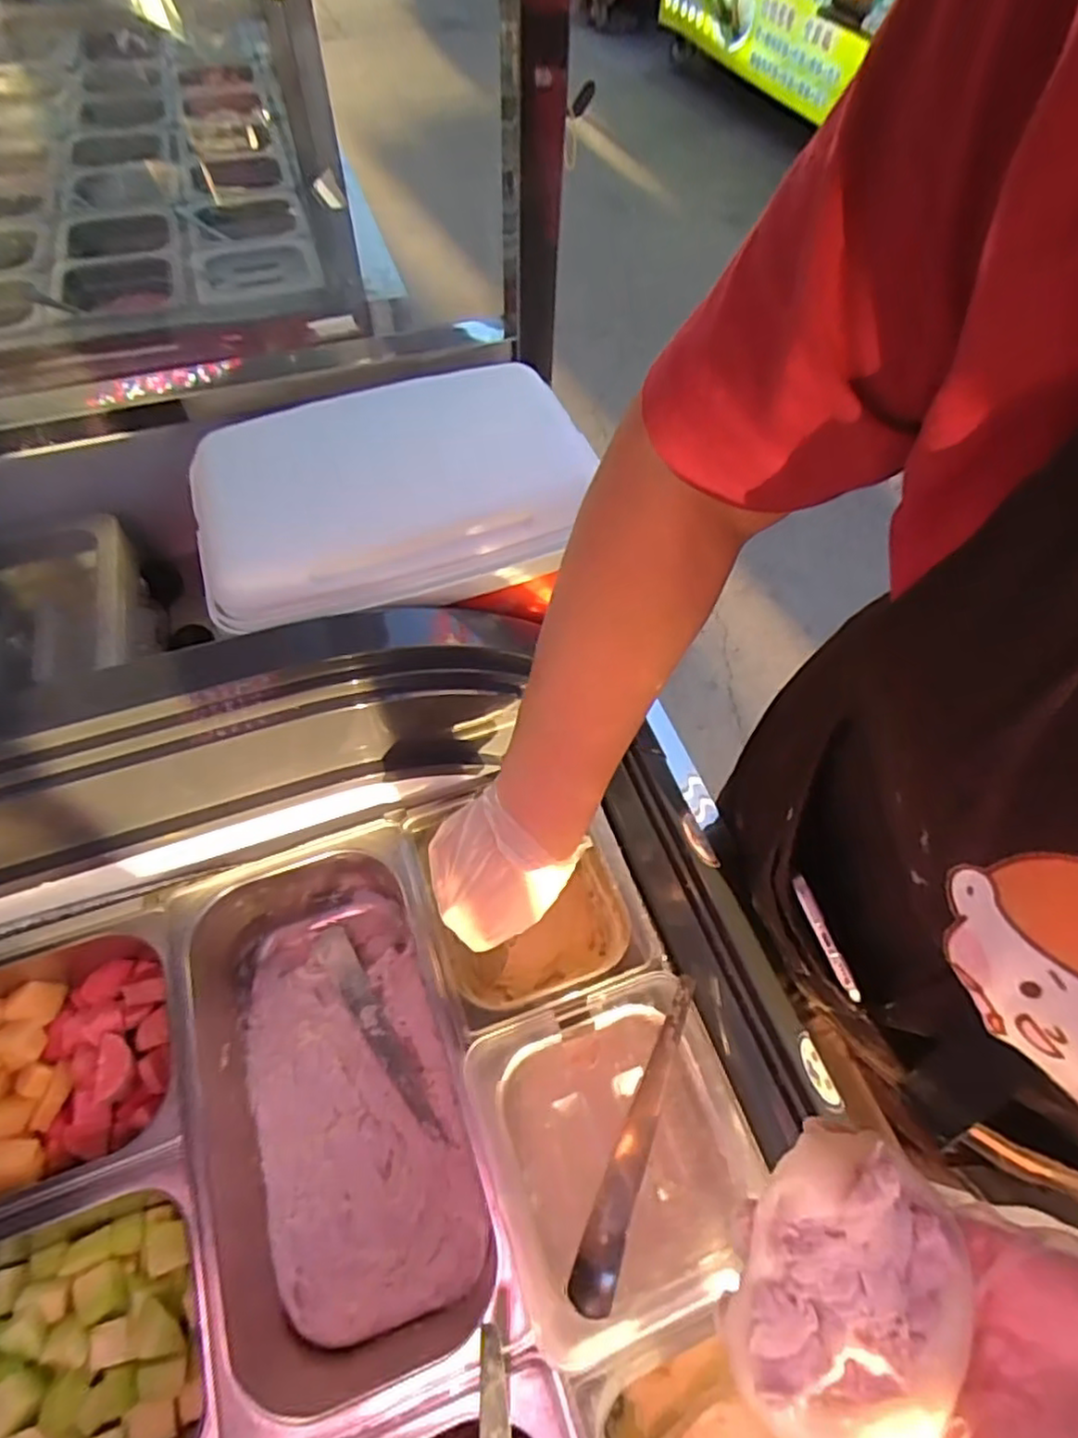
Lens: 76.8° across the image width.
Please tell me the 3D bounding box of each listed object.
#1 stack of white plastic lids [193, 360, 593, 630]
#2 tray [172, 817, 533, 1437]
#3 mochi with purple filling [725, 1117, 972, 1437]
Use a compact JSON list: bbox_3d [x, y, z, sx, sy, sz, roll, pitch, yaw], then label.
[{"bbox_3d":[-0.107,-0.179,0.530,0.301,0.036,0.214,-20,61,-13],"label":"stack of white plastic lids"},{"bbox_3d":[-0.143,0.255,0.477,0.173,0.100,0.337,-15,60,-11],"label":"tray"},{"bbox_3d":[0.113,0.211,0.256,0.085,0.045,0.108,16,84,-5],"label":"mochi with purple filling"}]

